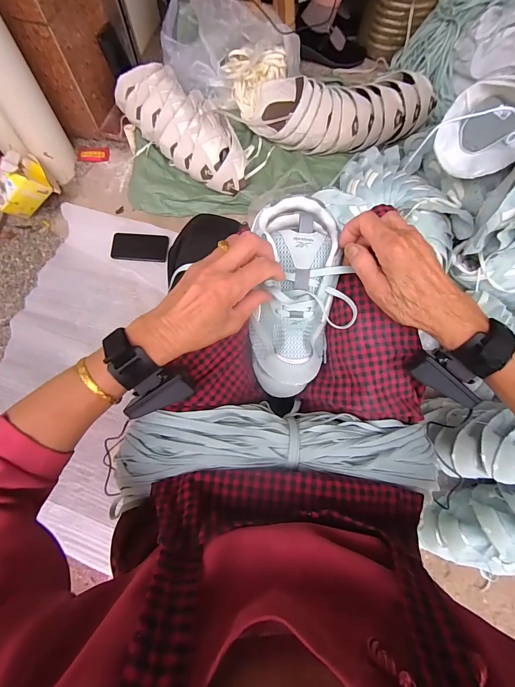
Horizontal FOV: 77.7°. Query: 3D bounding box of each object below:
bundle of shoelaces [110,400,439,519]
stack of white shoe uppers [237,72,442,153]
[{"bbox_3d":[0.018,0.121,0.362,0.371,0.068,0.108,-4,70,-2],"label":"bundle of shoelaces"},{"bbox_3d":[0.225,-0.620,0.855,0.456,0.112,0.177,2,70,0],"label":"stack of white shoe uppers"}]

